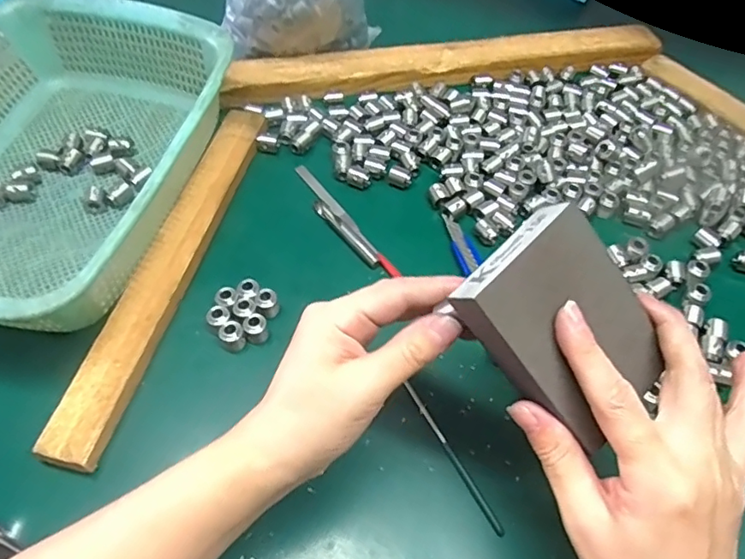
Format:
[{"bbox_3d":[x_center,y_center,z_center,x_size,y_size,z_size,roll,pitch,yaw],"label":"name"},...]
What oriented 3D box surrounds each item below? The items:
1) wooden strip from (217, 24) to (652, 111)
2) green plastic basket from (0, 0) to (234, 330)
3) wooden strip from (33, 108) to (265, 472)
[{"bbox_3d":[0.074,-0.215,0.549,0.429,0.015,0.045,-8,57,-7],"label":"wooden strip"},{"bbox_3d":[-0.244,-0.091,0.421,0.217,0.075,0.291,13,57,7],"label":"green plastic basket"},{"bbox_3d":[-0.148,-0.020,0.415,0.035,0.015,0.318,11,57,6],"label":"wooden strip"}]

